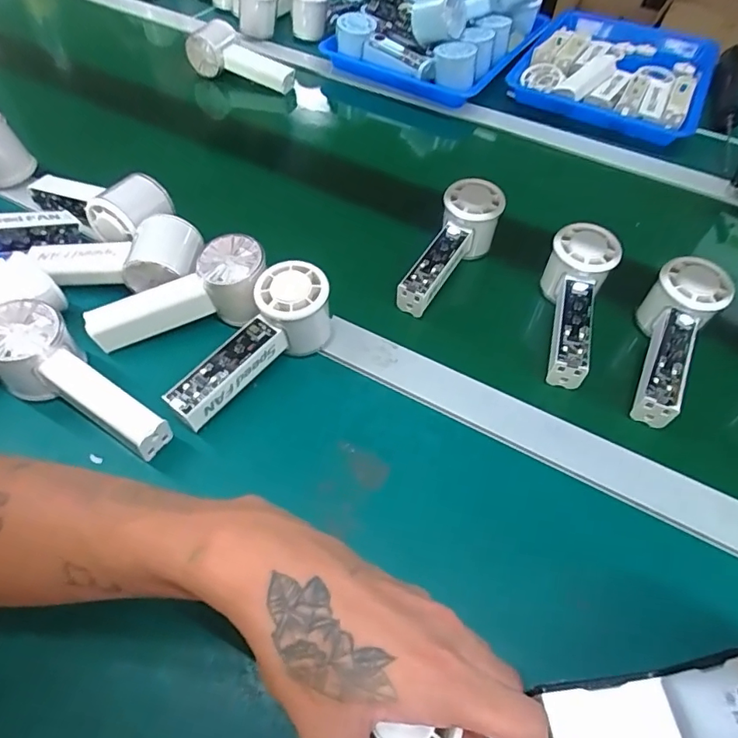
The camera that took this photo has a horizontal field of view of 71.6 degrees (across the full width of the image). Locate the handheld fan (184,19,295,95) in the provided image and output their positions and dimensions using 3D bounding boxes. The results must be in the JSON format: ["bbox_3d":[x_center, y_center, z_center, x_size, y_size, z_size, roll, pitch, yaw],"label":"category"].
[{"bbox_3d":[-0.182,-0.440,0.726,0.165,0.053,0.055,28,57,16],"label":"handheld fan"}]

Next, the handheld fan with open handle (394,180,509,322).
[{"bbox_3d":[0.077,-0.112,0.490,0.052,0.054,0.151,28,70,16],"label":"handheld fan with open handle"}]

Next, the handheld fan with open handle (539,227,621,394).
[{"bbox_3d":[0.174,-0.060,0.444,0.052,0.052,0.148,19,55,10],"label":"handheld fan with open handle"}]

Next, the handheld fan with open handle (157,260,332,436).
[{"bbox_3d":[-0.086,-0.011,0.403,0.059,0.063,0.147,36,72,21],"label":"handheld fan with open handle"}]

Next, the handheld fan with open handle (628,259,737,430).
[{"bbox_3d":[0.247,-0.026,0.420,0.052,0.059,0.138,27,56,16],"label":"handheld fan with open handle"}]

